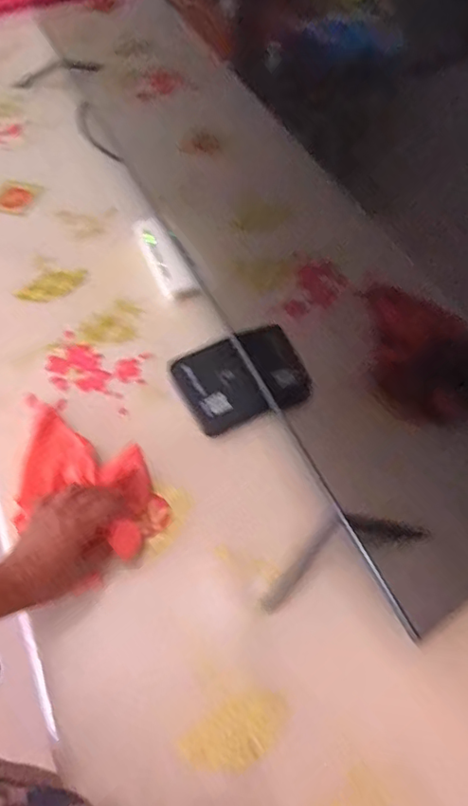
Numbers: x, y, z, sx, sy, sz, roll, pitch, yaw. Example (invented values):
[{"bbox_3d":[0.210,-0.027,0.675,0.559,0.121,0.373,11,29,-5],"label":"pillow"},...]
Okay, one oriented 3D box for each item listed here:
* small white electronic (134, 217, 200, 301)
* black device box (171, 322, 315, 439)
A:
[{"bbox_3d":[-0.095,-0.199,0.770,0.044,0.014,0.152,-21,58,-14],"label":"small white electronic"},{"bbox_3d":[0.010,-0.030,0.662,0.142,0.022,0.115,-22,59,-15],"label":"black device box"}]

